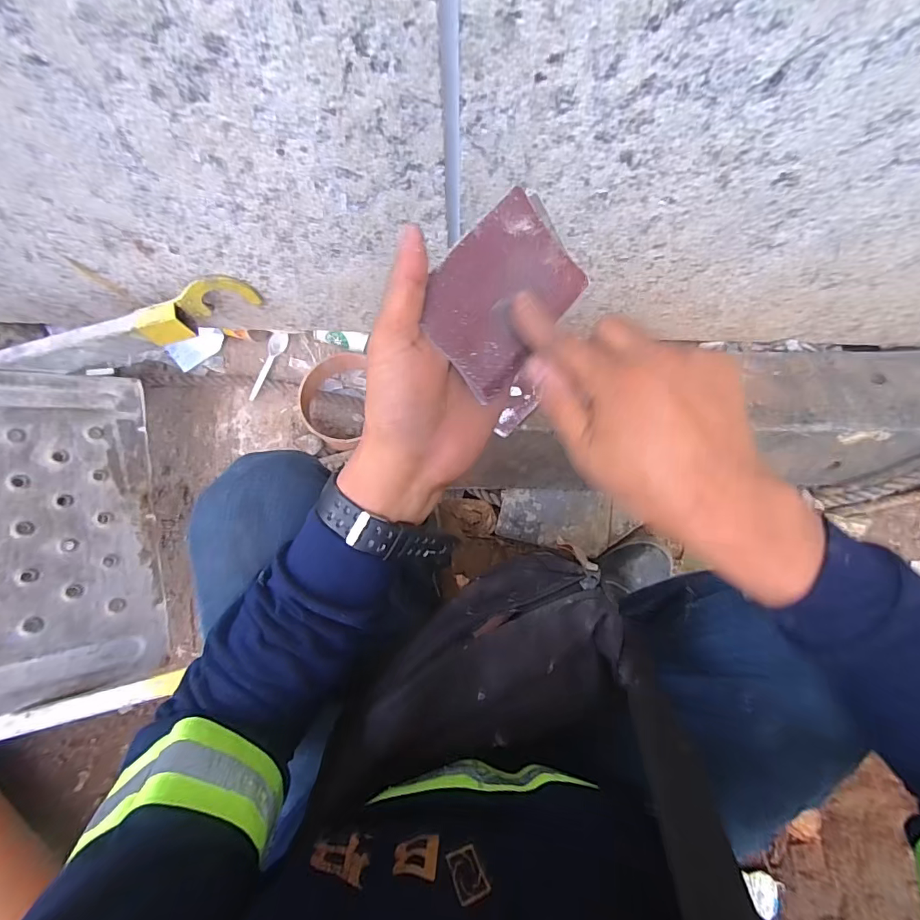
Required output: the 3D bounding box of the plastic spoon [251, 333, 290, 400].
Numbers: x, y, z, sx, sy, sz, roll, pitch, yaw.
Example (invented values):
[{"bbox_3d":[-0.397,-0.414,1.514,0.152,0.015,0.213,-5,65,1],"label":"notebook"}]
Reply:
[{"bbox_3d":[-0.358,-0.175,0.841,0.028,0.017,0.139,21,83,3],"label":"plastic spoon"}]

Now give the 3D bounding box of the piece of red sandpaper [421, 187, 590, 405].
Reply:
[{"bbox_3d":[0.029,-0.104,0.277,0.076,0.005,0.126,46,68,-18],"label":"piece of red sandpaper"}]

